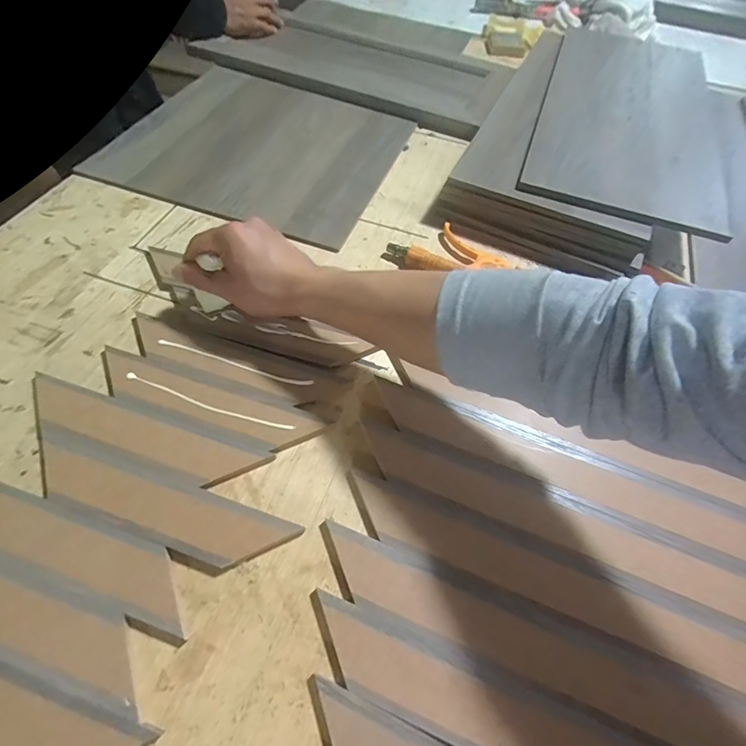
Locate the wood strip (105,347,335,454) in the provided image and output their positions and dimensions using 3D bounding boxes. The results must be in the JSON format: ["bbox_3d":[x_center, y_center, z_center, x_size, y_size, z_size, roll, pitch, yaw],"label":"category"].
[{"bbox_3d":[-0.143,0.023,0.370,0.205,0.005,0.042,17,56,8],"label":"wood strip"}]

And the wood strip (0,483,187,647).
[{"bbox_3d":[-0.224,0.124,0.305,0.214,0.006,0.049,17,56,8],"label":"wood strip"}]

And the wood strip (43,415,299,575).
[{"bbox_3d":[-0.169,0.098,0.324,0.219,0.012,0.050,18,57,9],"label":"wood strip"}]

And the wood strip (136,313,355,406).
[{"bbox_3d":[-0.124,-0.012,0.390,0.199,0.007,0.050,15,56,7],"label":"wood strip"}]

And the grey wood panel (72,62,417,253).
[{"bbox_3d":[-0.156,-0.336,0.613,0.374,0.010,0.336,20,57,10],"label":"grey wood panel"}]

